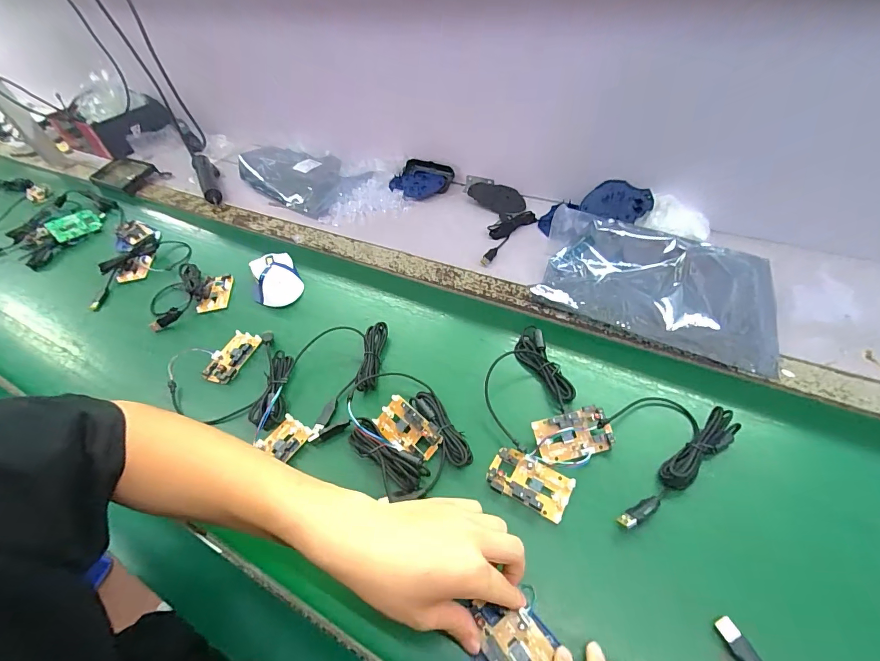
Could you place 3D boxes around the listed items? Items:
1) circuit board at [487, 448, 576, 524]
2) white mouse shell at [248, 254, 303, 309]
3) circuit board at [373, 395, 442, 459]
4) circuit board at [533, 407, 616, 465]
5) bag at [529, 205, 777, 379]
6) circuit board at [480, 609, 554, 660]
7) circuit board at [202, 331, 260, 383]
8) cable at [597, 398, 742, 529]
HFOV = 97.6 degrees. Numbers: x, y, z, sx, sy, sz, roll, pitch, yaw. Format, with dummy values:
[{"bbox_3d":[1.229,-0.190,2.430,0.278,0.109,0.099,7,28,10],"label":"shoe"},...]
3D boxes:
[{"bbox_3d":[0.087,0.148,0.375,0.076,0.012,0.043,21,54,23],"label":"circuit board"},{"bbox_3d":[-0.262,-0.084,0.603,0.072,0.037,0.100,-26,51,-16],"label":"white mouse shell"},{"bbox_3d":[-0.036,0.107,0.418,0.076,0.012,0.043,33,84,31],"label":"circuit board"},{"bbox_3d":[0.136,0.107,0.392,0.074,0.011,0.045,-16,80,-1],"label":"circuit board"},{"bbox_3d":[0.282,-0.072,0.515,0.295,0.056,0.190,18,53,21],"label":"bag"},{"bbox_3d":[0.063,0.248,0.292,0.044,0.009,0.055,-32,53,-21],"label":"circuit board"},{"bbox_3d":[-0.281,0.035,0.519,0.043,0.010,0.079,10,50,14],"label":"circuit board"},{"bbox_3d":[0.211,0.114,0.383,0.159,0.023,0.087,-29,52,-19],"label":"cable"}]

